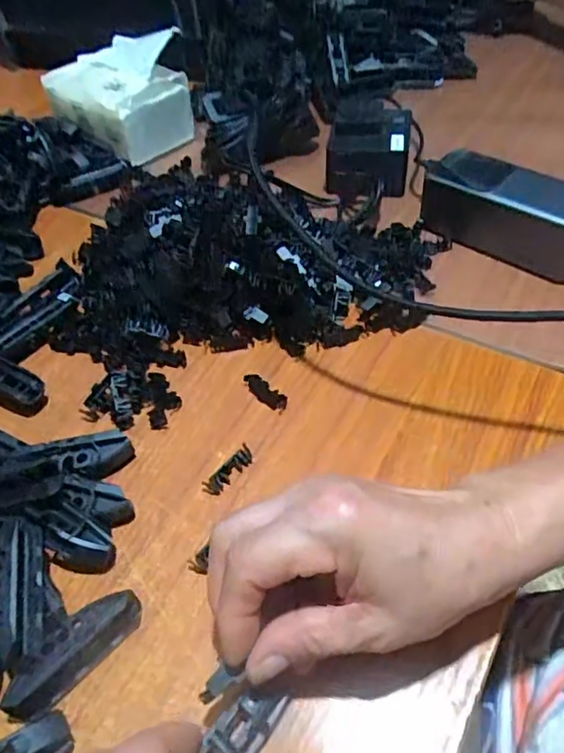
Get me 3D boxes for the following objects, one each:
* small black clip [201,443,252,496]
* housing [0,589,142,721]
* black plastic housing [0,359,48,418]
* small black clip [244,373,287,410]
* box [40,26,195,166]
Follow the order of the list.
[{"bbox_3d":[-0.032,0.057,0.352,0.012,0.007,0.036,33,59,28],"label":"small black clip"},{"bbox_3d":[-0.102,0.132,0.285,0.022,0.024,0.069,35,60,29],"label":"housing"},{"bbox_3d":[-0.197,0.003,0.406,0.082,0.016,0.025,20,54,21],"label":"black plastic housing"},{"bbox_3d":[-0.011,0.010,0.389,0.013,0.007,0.035,-37,56,-24],"label":"small black clip"},{"bbox_3d":[-0.168,-0.295,0.593,0.139,0.086,0.101,34,60,29],"label":"box"}]

